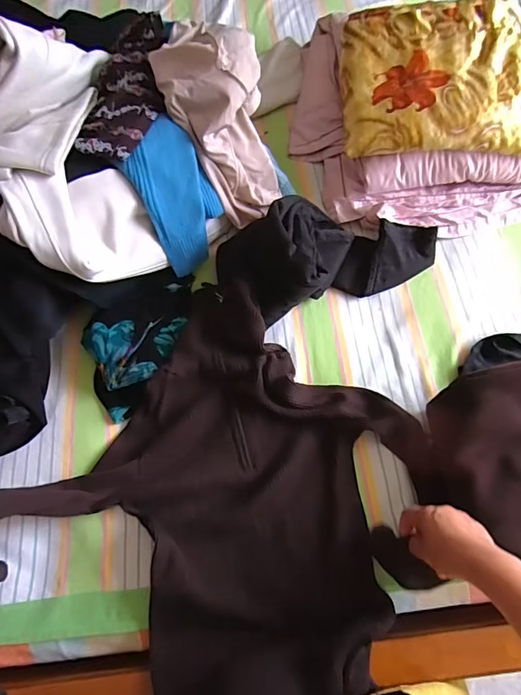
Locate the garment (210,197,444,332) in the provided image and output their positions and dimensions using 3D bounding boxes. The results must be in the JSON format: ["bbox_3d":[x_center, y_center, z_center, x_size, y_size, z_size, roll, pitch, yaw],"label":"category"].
[{"bbox_3d":[0.124,-0.170,0.748,0.371,0.138,0.184,-8,68,-15],"label":"garment"}]

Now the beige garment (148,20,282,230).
[{"bbox_3d":[-0.065,-0.381,0.742,0.147,0.307,0.139,-29,36,-9],"label":"beige garment"}]

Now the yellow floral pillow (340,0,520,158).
[{"bbox_3d":[0.415,-0.498,0.769,0.514,0.080,0.311,1,68,3],"label":"yellow floral pillow"}]

